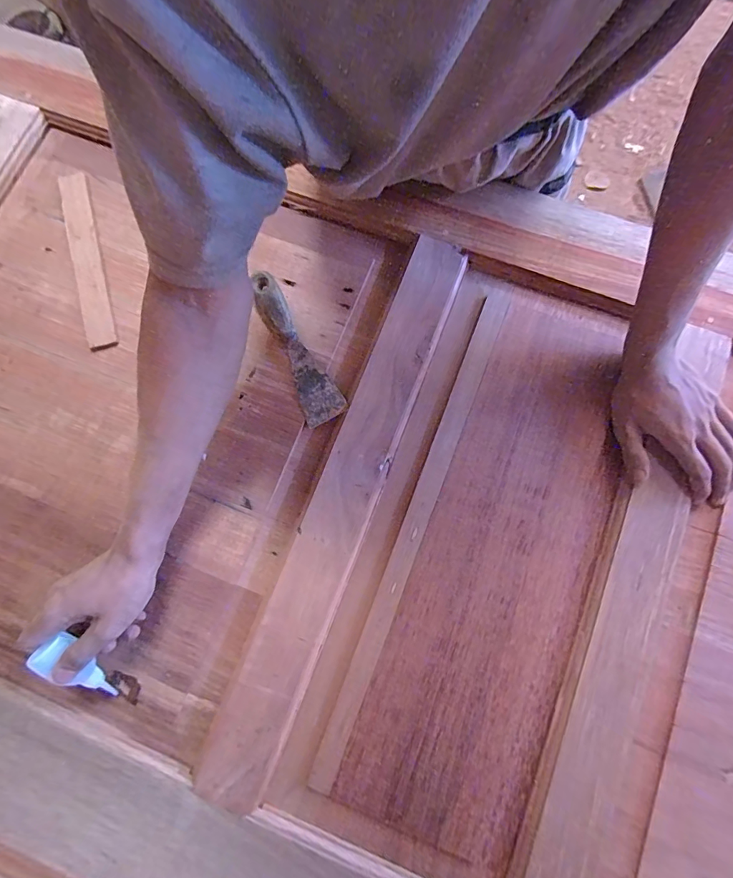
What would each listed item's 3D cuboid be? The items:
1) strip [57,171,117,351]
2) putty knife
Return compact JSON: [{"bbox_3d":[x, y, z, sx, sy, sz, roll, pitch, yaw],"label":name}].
[{"bbox_3d":[-0.329,-0.215,0.488,0.032,0.008,0.234,-16,79,-3],"label":"strip"},{"bbox_3d":[-0.076,-0.102,0.453,0.045,0.028,0.171,-23,79,-4],"label":"putty knife"}]

